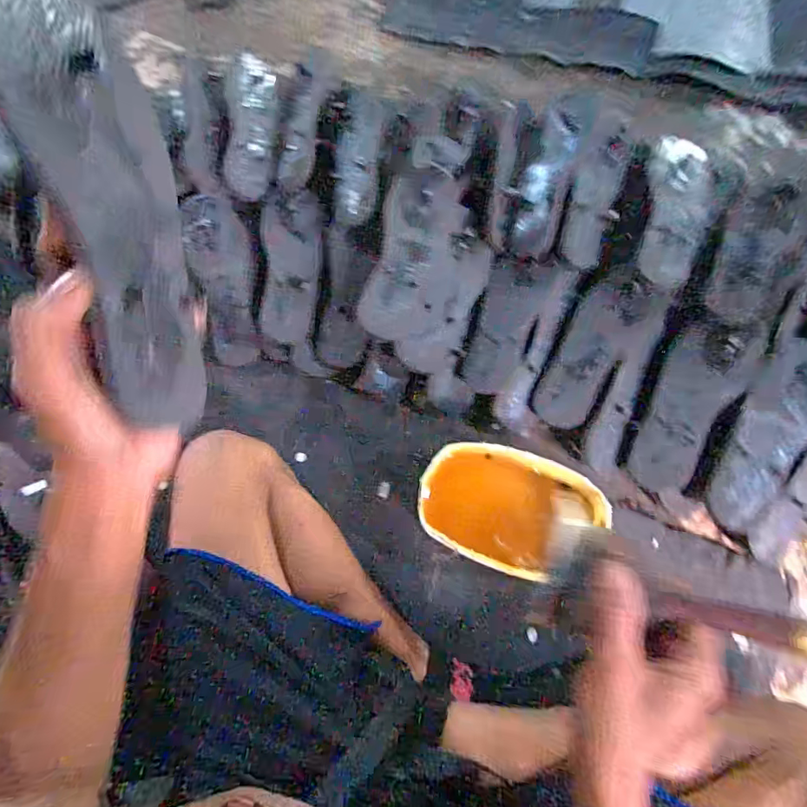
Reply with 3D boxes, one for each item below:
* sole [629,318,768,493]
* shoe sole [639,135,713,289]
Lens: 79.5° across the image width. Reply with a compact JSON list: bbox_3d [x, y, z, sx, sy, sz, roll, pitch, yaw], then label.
[{"bbox_3d":[0.355,-0.005,0.595,0.089,0.024,0.229,28,88,10],"label":"sole"},{"bbox_3d":[0.370,-0.273,0.655,0.081,0.032,0.256,13,73,6],"label":"shoe sole"}]

